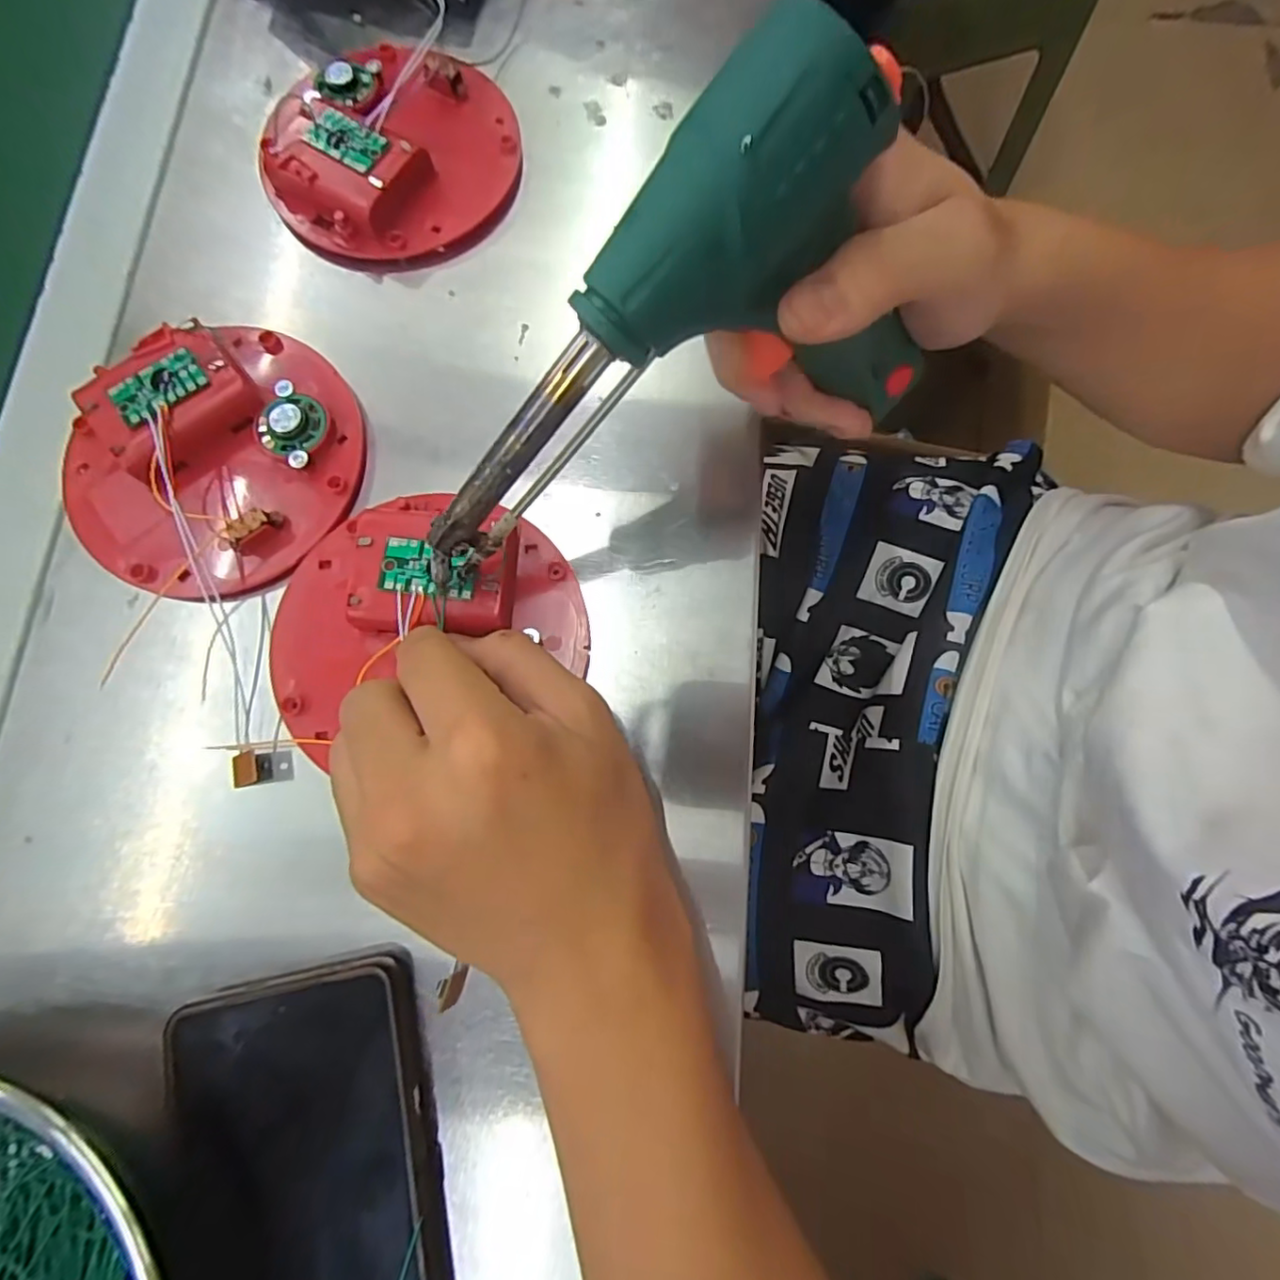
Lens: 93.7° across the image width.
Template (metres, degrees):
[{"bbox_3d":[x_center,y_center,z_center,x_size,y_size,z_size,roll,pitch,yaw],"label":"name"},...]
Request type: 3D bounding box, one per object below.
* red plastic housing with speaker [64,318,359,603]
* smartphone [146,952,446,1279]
[{"bbox_3d":[-0.177,-0.076,0.249,0.118,0.023,0.108,0,78,0],"label":"red plastic housing with speaker"},{"bbox_3d":[-0.107,0.195,0.189,0.085,0.007,0.163,-11,78,-2],"label":"smartphone"}]

